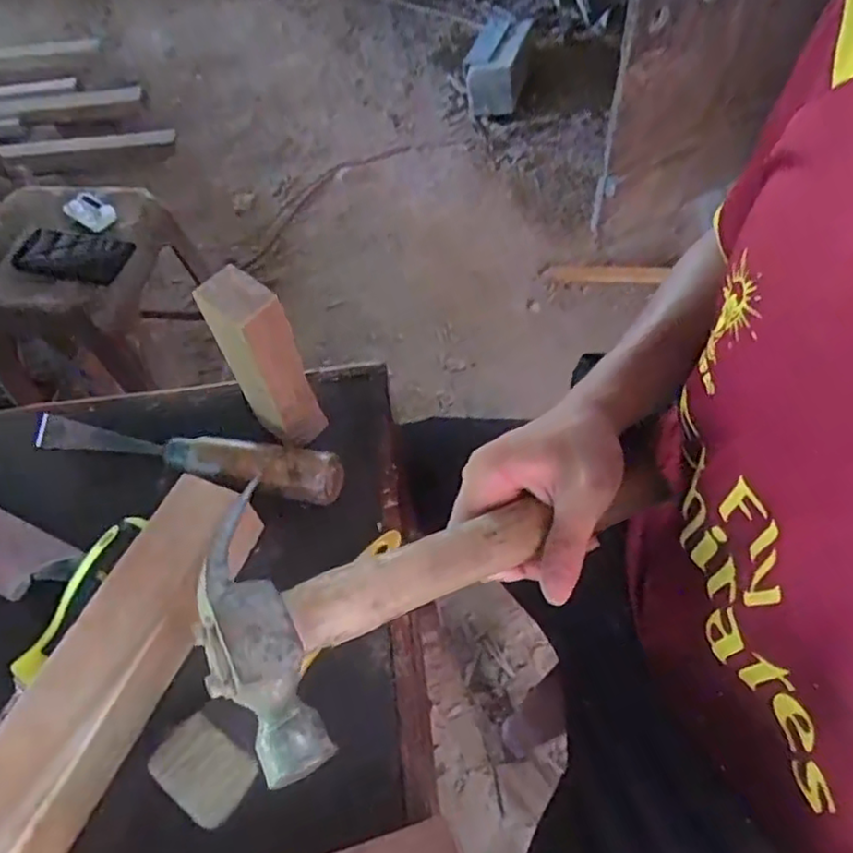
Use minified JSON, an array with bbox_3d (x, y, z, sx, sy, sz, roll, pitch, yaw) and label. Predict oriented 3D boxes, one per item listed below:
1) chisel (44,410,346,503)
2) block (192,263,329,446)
[{"bbox_3d":[-0.164,0.019,0.436,0.224,0.024,0.031,8,59,10],"label":"chisel"},{"bbox_3d":[-0.099,-0.034,0.408,0.039,0.137,0.032,33,66,22],"label":"block"}]

